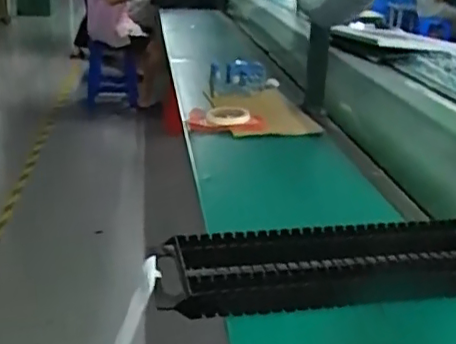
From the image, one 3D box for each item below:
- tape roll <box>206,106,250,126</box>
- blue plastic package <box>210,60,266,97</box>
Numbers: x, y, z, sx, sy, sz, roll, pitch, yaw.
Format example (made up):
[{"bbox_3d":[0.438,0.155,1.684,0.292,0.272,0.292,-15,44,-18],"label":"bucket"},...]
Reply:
[{"bbox_3d":[-0.001,-0.123,1.307,0.081,0.024,0.086,-6,23,-20],"label":"tape roll"},{"bbox_3d":[0.023,-0.239,1.516,0.165,0.081,0.050,-13,27,-35],"label":"blue plastic package"}]

